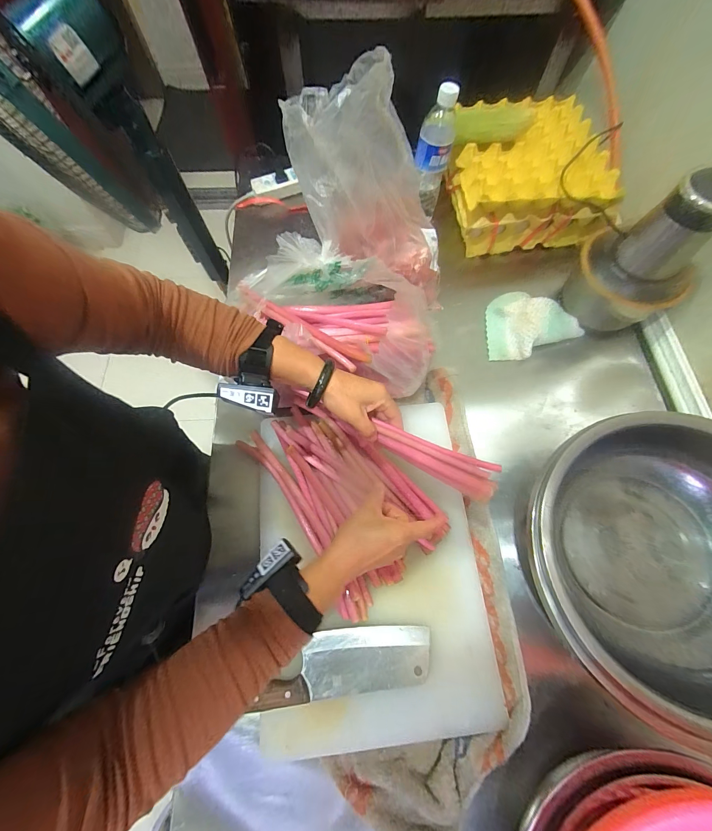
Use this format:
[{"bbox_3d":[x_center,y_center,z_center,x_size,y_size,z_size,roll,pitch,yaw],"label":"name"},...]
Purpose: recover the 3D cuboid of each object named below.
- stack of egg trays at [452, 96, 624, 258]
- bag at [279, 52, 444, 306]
[{"bbox_3d":[0.337,-0.489,0.649,0.267,0.118,0.309,-4,70,-1],"label":"stack of egg trays"},{"bbox_3d":[0.033,-0.345,0.484,0.259,0.266,0.143,15,71,6],"label":"bag"}]

